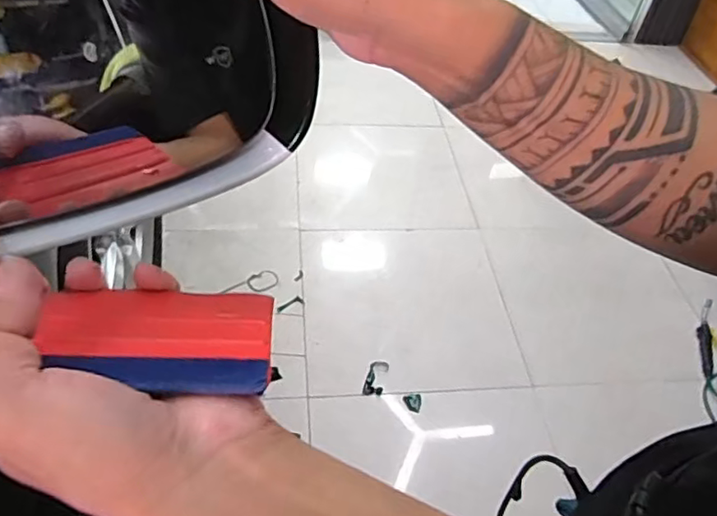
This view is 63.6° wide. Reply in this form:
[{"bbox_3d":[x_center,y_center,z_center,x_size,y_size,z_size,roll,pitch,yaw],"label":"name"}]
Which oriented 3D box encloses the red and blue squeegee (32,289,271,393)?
[{"bbox_3d":[-0.077,0.028,0.219,0.086,0.004,0.070,3,22,-8],"label":"red and blue squeegee"}]

